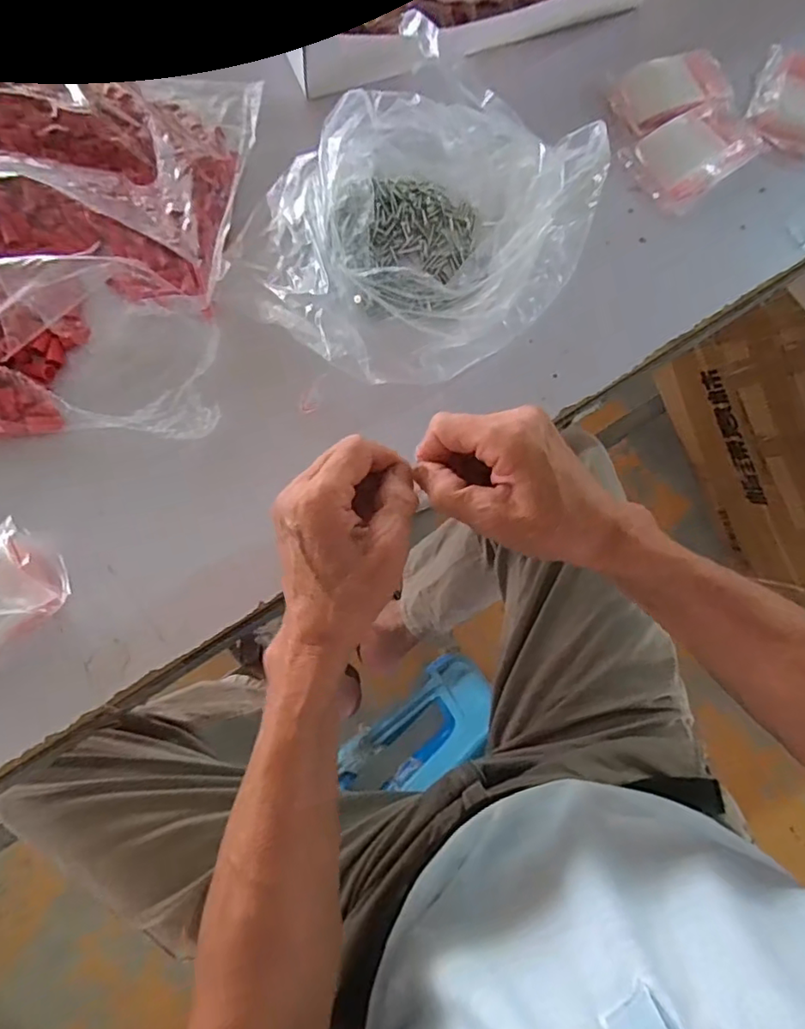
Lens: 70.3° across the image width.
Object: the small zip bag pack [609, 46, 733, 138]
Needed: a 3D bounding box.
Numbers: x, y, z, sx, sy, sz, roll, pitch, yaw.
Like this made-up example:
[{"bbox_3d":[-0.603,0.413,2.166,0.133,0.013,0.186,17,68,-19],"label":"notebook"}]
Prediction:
[{"bbox_3d":[0.232,-0.374,0.504,0.103,0.020,0.057,-29,79,-10],"label":"small zip bag pack"}]

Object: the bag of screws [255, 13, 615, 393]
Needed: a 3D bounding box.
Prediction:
[{"bbox_3d":[0.015,-0.222,0.434,0.215,0.077,0.257,43,77,5],"label":"bag of screws"}]

